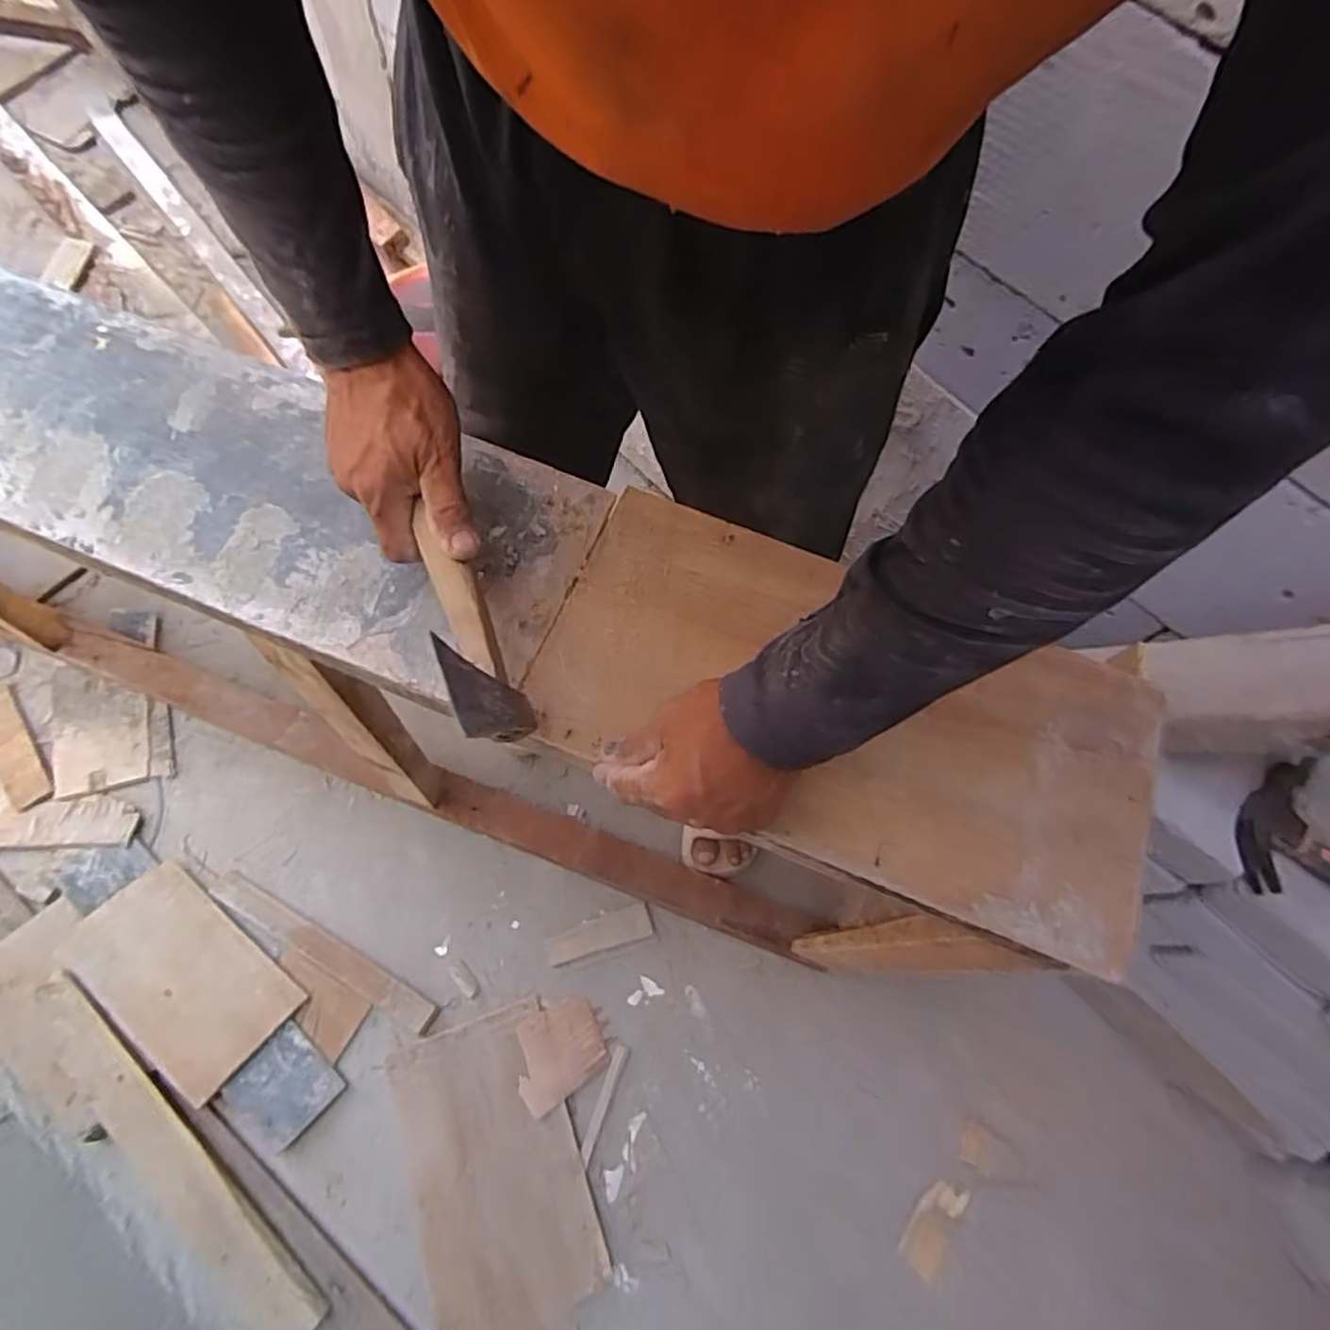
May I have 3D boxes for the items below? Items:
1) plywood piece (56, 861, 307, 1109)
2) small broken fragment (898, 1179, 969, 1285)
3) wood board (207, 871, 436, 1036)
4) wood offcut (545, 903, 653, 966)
[{"bbox_3d":[-0.634,0.401,0.894,0.283,0.017,0.154,39,49,8],"label":"plywood piece"},{"bbox_3d":[0.349,0.723,0.890,0.118,0.020,0.056,-29,73,-33],"label":"small broken fragment"},{"bbox_3d":[-0.472,0.389,0.934,0.354,0.012,0.039,30,71,8],"label":"wood board"},{"bbox_3d":[-0.097,0.391,0.993,0.150,0.004,0.045,-15,71,-8],"label":"wood offcut"}]

